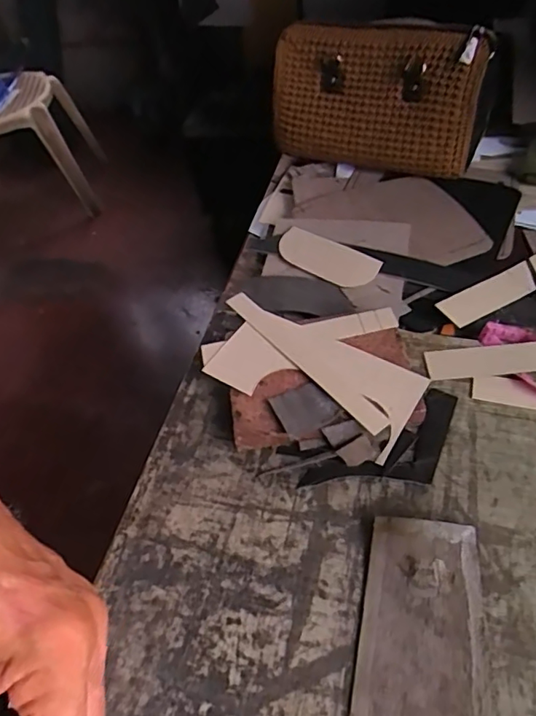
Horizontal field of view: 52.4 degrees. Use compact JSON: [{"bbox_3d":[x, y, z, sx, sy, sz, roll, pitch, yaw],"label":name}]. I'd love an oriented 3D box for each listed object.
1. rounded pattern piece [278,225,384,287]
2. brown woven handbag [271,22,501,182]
[{"bbox_3d":[0.071,-0.125,0.674,0.133,0.009,0.058,31,66,28],"label":"rounded pattern piece"},{"bbox_3d":[0.144,-0.362,0.752,0.291,0.147,0.101,20,56,21],"label":"brown woven handbag"}]

